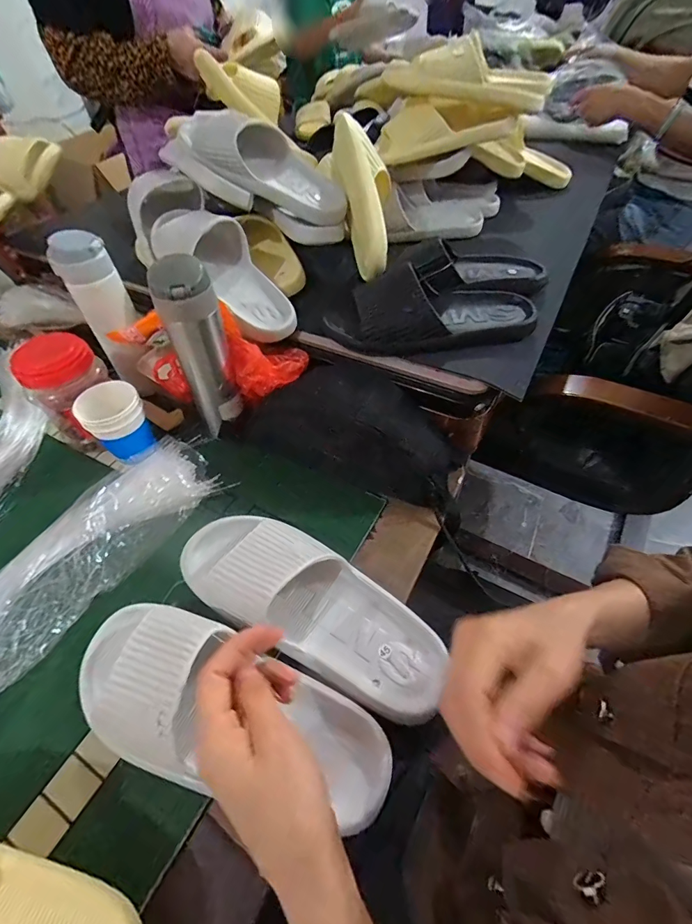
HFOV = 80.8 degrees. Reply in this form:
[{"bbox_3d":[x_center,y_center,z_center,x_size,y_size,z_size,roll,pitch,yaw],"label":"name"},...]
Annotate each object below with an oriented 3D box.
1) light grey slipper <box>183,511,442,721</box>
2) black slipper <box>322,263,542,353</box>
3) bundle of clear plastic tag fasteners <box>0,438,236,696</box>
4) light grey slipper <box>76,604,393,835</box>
[{"bbox_3d":[-0.031,0.127,0.392,0.280,0.060,0.115,25,56,21],"label":"light grey slipper"},{"bbox_3d":[0.114,-0.192,0.511,0.275,0.062,0.097,-7,51,-3],"label":"black slipper"},{"bbox_3d":[-0.304,0.123,0.412,0.124,0.048,0.397,24,56,21],"label":"bundle of clear plastic tag fasteners"},{"bbox_3d":[-0.099,0.202,0.334,0.278,0.068,0.101,16,53,5],"label":"light grey slipper"}]

